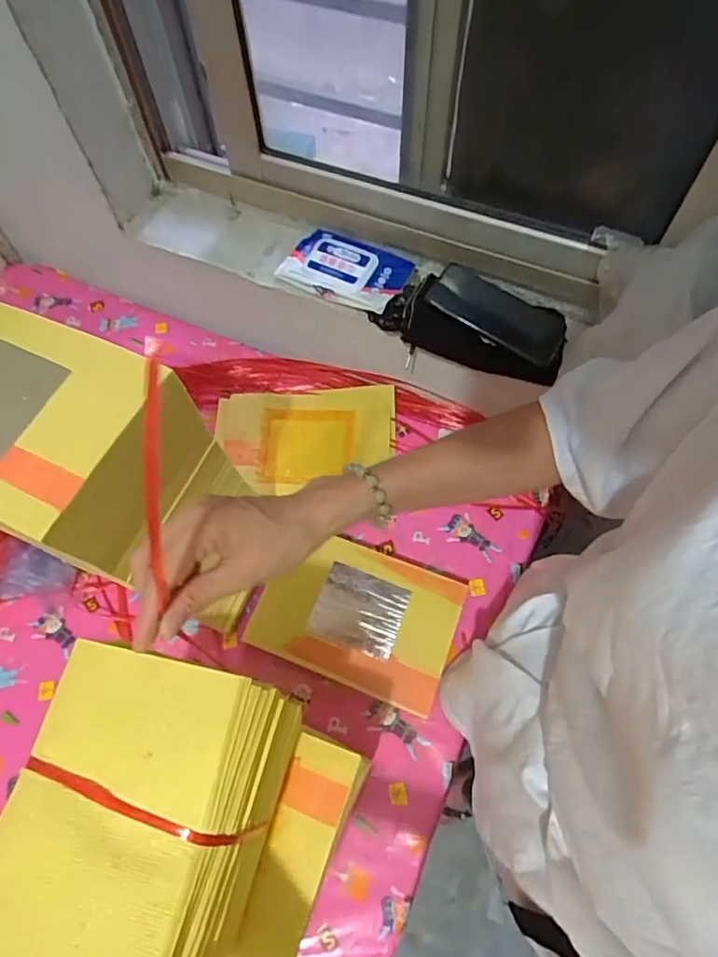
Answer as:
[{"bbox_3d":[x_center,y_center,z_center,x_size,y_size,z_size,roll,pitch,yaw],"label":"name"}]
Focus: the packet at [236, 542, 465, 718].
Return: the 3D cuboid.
[{"bbox_3d":[-0.001,0.164,0.650,0.222,0.041,0.160,19,65,11],"label":"packet"}]

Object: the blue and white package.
[{"bbox_3d":[-0.020,-0.279,0.713,0.167,0.033,0.093,25,66,14],"label":"blue and white package"}]

